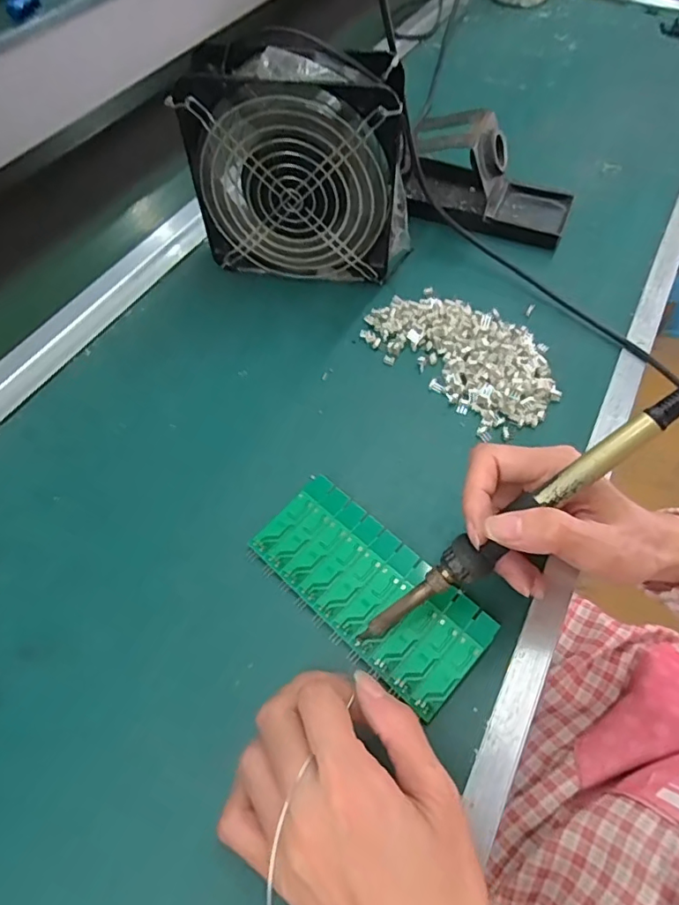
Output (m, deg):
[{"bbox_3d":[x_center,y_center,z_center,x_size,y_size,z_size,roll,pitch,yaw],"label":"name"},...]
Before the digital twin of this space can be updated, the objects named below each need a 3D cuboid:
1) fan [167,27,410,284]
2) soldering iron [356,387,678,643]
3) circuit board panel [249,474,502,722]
[{"bbox_3d":[-0.026,-0.212,0.392,0.160,0.152,0.062,5,58,4],"label":"fan"},{"bbox_3d":[0.084,0.035,0.249,0.200,0.015,0.018,-42,62,14],"label":"soldering iron"},{"bbox_3d":[0.016,0.075,0.294,0.136,0.009,0.063,39,66,22],"label":"circuit board panel"}]

